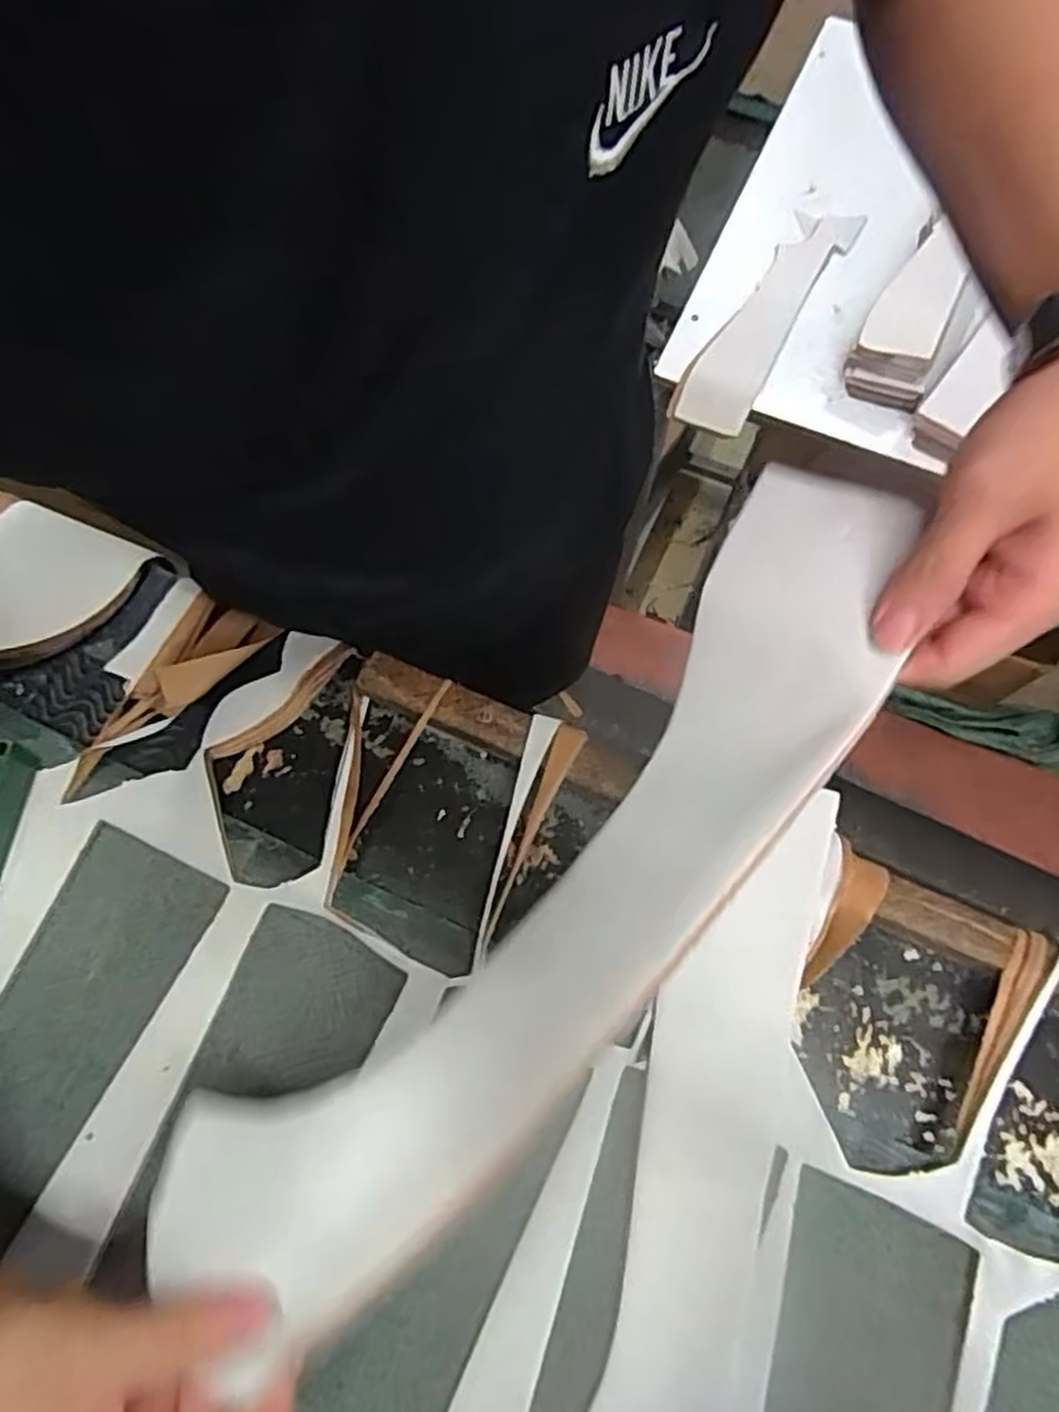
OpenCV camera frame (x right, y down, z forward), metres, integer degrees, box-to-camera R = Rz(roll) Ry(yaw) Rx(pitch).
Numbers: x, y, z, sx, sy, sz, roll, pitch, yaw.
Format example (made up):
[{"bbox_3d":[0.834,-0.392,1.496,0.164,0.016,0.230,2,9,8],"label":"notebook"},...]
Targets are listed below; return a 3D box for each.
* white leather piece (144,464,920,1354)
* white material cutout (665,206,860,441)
[{"bbox_3d":[0.010,0.077,0.312,0.096,0.041,0.406,41,88,14],"label":"white leather piece"},{"bbox_3d":[0.321,-0.533,1.024,0.094,0.019,0.429,30,72,4],"label":"white material cutout"}]

